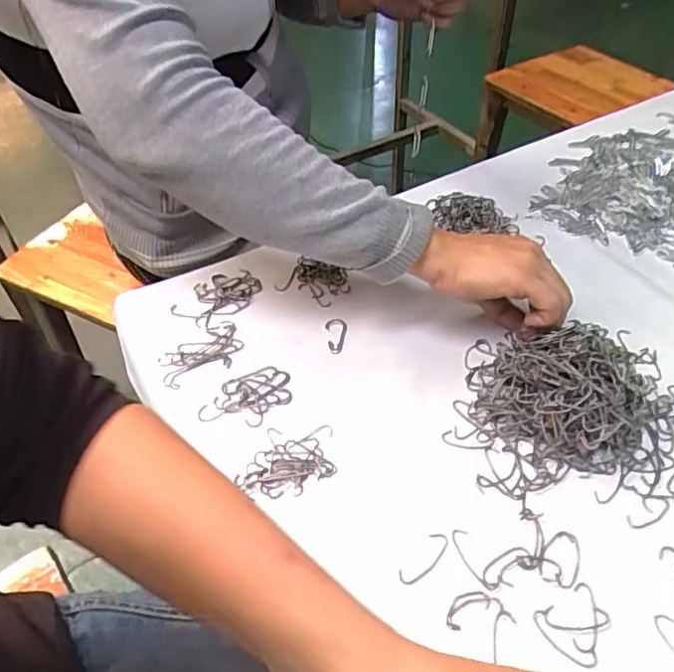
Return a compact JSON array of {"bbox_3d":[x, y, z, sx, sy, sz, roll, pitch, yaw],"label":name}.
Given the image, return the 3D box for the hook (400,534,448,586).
[{"bbox_3d":[0.054,0.137,0.357,0.013,0.004,0.041,34,57,29],"label":"hook"}]

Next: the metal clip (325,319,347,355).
[{"bbox_3d":[0.001,0.000,0.482,0.018,0.004,0.036,-6,47,-3],"label":"metal clip"}]

